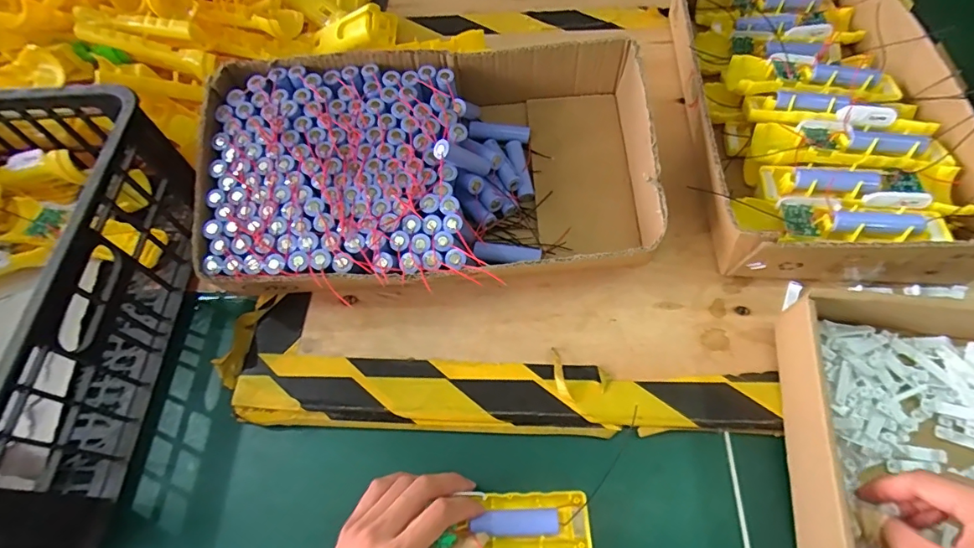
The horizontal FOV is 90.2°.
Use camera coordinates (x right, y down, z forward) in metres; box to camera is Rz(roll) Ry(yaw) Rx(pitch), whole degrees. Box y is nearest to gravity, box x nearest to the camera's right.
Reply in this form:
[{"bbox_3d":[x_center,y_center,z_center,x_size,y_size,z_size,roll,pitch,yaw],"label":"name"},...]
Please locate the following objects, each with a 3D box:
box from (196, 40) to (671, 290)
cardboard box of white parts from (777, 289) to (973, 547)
[{"bbox_3d":[-0.048,-0.095,0.471,0.414,0.109,0.235,-6,60,1],"label":"box"},{"bbox_3d":[0.328,0.122,0.342,0.214,0.073,0.210,7,61,8],"label":"cardboard box of white parts"}]

